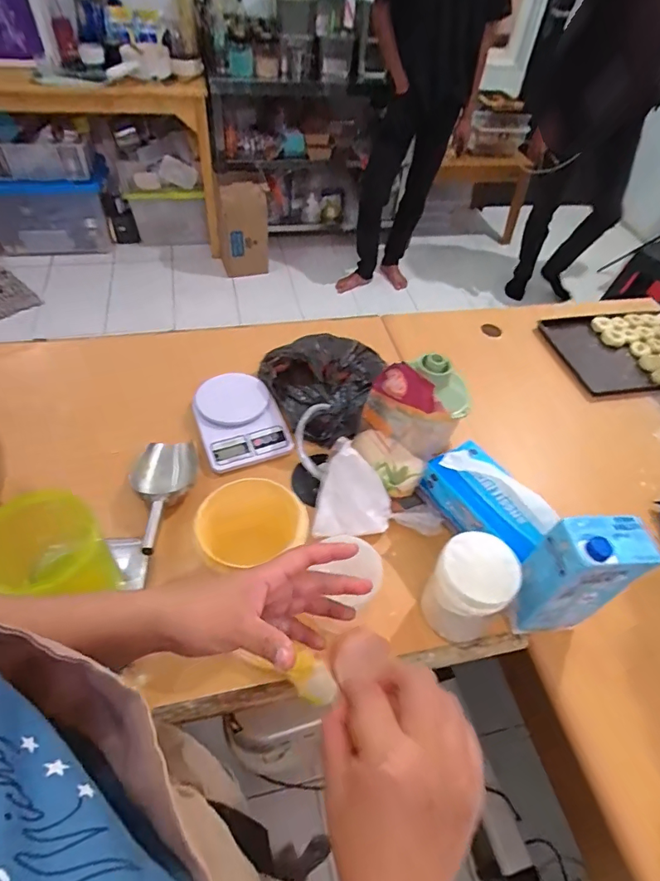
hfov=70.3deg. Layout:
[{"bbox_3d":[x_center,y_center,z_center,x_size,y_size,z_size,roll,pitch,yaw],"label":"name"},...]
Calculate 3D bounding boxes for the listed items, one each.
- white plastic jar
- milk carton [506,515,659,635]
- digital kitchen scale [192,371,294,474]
[{"bbox_3d":[0.171,0.184,0.586,0.087,0.148,0.088,3,49,-4],"label":"white plastic jar"},{"bbox_3d":[0.283,0.164,0.562,0.107,0.190,0.069,-6,51,-11],"label":"milk carton"},{"bbox_3d":[-0.160,-0.040,0.814,0.139,0.033,0.190,-16,53,-19],"label":"digital kitchen scale"}]

